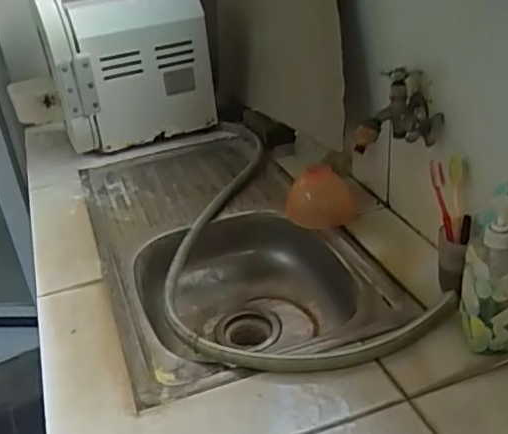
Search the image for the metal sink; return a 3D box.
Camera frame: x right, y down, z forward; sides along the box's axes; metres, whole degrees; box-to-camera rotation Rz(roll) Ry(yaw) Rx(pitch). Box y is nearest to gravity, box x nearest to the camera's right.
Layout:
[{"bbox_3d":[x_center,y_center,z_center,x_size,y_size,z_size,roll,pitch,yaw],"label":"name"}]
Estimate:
[{"bbox_3d":[-0.069,0.065,1.107,0.404,0.157,0.765,-15,31,-14],"label":"metal sink"}]

